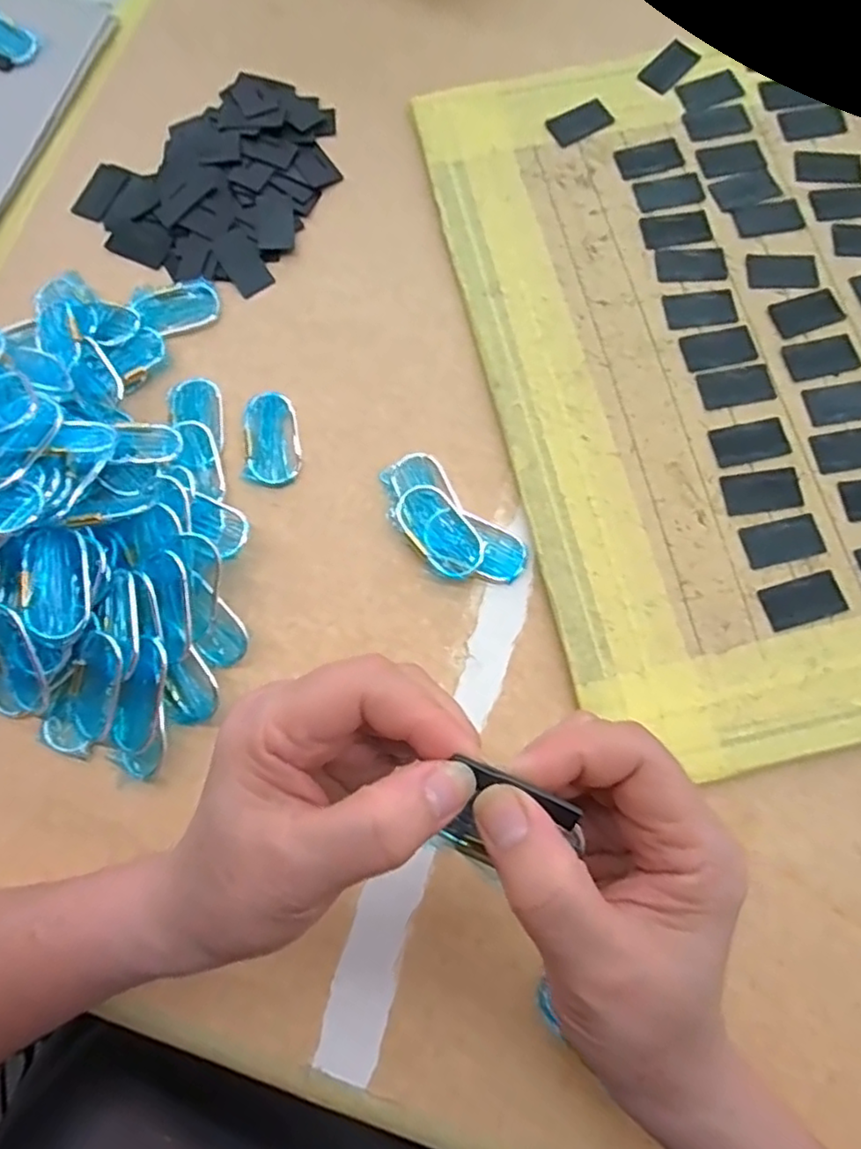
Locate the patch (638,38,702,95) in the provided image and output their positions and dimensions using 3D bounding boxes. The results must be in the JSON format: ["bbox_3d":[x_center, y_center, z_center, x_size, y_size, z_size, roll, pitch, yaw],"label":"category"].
[{"bbox_3d":[0.164,-0.348,0.439,0.023,0.004,0.040,44,86,5],"label":"patch"}]

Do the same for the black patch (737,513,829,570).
[{"bbox_3d":[0.191,-0.019,0.345,0.043,0.004,0.024,-14,75,-2],"label":"black patch"}]

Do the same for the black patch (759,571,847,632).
[{"bbox_3d":[0.197,0.013,0.336,0.041,0.004,0.023,-16,75,-3],"label":"black patch"}]

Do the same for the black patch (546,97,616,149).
[{"bbox_3d":[0.101,-0.305,0.430,0.042,0.004,0.025,-28,76,-6],"label":"black patch"}]

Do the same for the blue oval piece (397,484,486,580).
[{"bbox_3d":[0.006,-0.025,0.357,0.031,0.008,0.058,-37,77,-8],"label":"blue oval piece"}]

